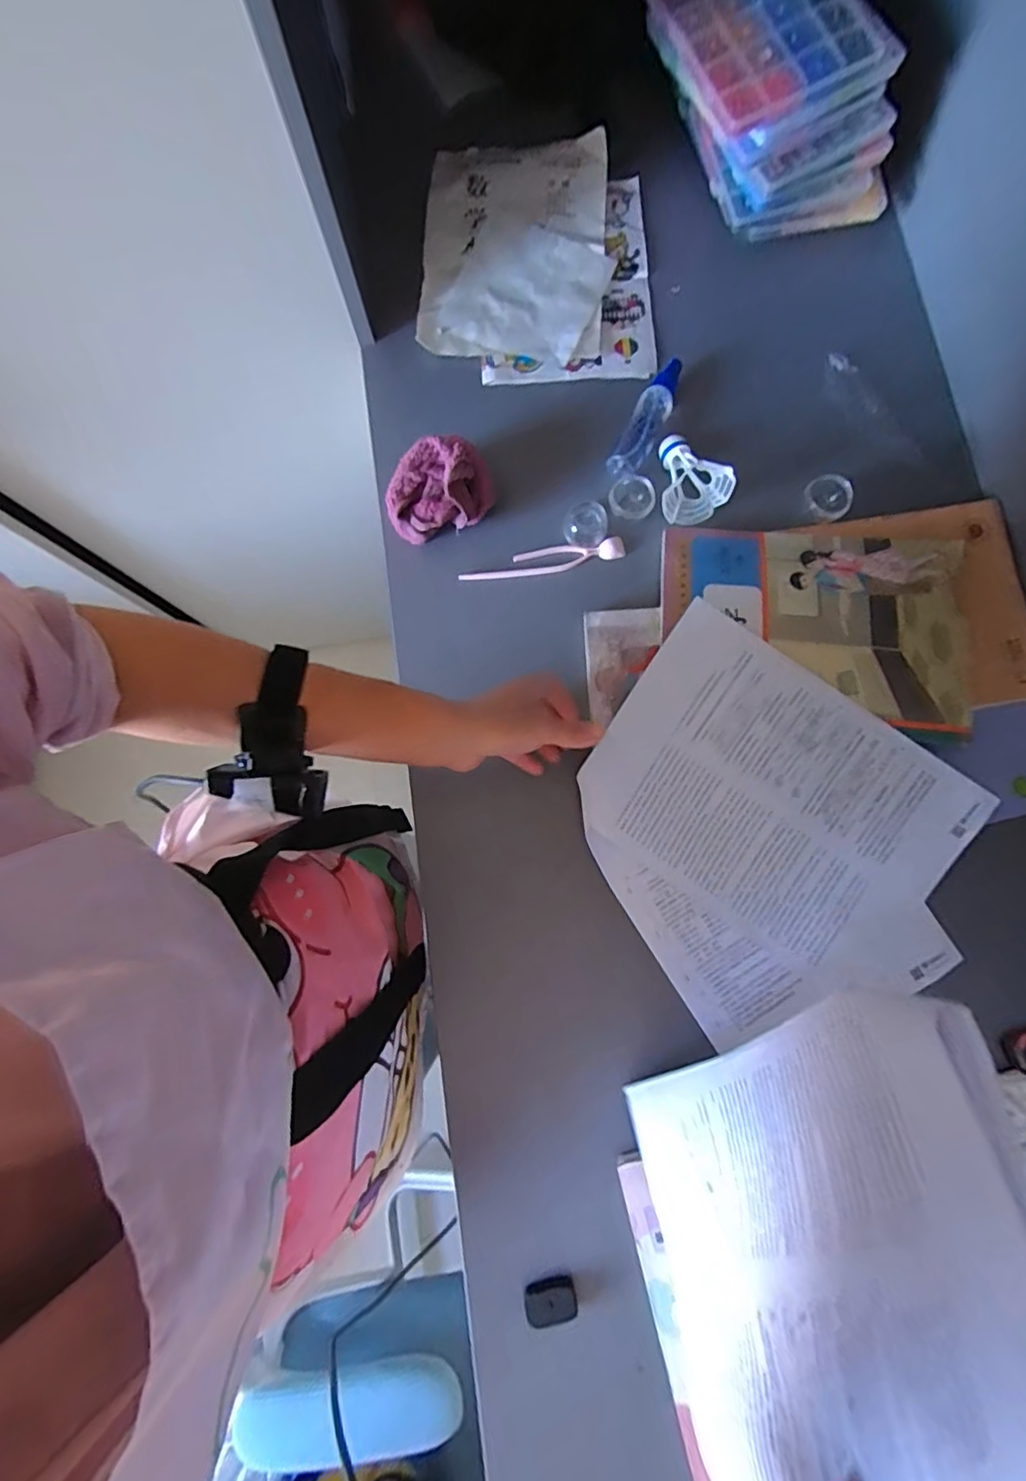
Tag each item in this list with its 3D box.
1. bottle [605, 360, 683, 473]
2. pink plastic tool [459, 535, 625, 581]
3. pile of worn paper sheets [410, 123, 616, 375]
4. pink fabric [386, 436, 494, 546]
[{"bbox_3d":[0.130,-0.308,0.548,0.028,0.025,0.133,27,82,6],"label":"bottle"},{"bbox_3d":[0.028,-0.170,0.535,0.155,0.004,0.022,-10,80,0],"label":"pink plastic tool"},{"bbox_3d":[0.003,-0.522,0.596,0.191,0.011,0.282,5,81,2],"label":"pile of worn paper sheets"},{"bbox_3d":[-0.068,-0.231,0.518,0.098,0.062,0.071,-18,80,-2],"label":"pink fabric"}]

